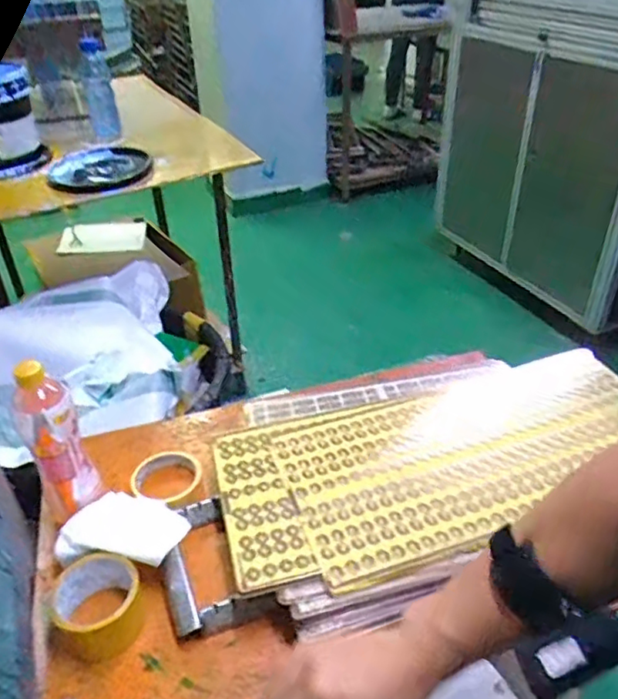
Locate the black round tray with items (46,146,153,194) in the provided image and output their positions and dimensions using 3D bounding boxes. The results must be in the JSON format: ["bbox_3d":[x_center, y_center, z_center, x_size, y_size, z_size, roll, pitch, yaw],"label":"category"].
[{"bbox_3d":[-0.444,-0.383,1.286,0.192,0.041,0.196,-2,36,1],"label":"black round tray with items"}]

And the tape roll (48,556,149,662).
[{"bbox_3d":[-0.228,0.277,0.652,0.099,0.047,0.097,-21,40,-24],"label":"tape roll"}]

